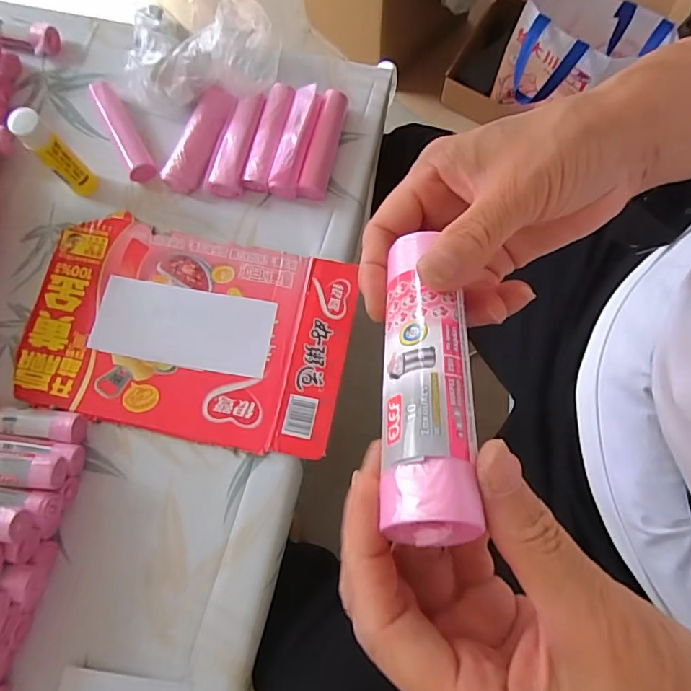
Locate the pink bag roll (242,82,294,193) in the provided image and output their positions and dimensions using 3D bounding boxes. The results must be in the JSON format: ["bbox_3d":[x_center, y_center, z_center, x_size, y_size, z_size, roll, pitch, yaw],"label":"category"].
[{"bbox_3d":[-0.081,-0.223,0.526,0.035,0.029,0.118,10,77,3],"label":"pink bag roll"}]

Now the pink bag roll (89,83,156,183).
[{"bbox_3d":[-0.241,-0.231,0.529,0.028,0.033,0.116,-28,78,-6],"label":"pink bag roll"}]

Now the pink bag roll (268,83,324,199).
[{"bbox_3d":[-0.051,-0.216,0.514,0.032,0.042,0.115,14,77,4],"label":"pink bag roll"}]

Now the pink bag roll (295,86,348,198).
[{"bbox_3d":[-0.022,-0.216,0.529,0.027,0.032,0.117,15,77,4],"label":"pink bag roll"}]

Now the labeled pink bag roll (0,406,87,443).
[{"bbox_3d":[-0.306,0.070,0.454,0.119,0.023,0.026,7,76,2],"label":"labeled pink bag roll"}]

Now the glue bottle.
[{"bbox_3d":[-0.284,-0.187,0.481,0.023,0.103,0.029,41,80,9],"label":"glue bottle"}]

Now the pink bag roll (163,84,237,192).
[{"bbox_3d":[-0.154,-0.221,0.526,0.035,0.034,0.119,21,77,5],"label":"pink bag roll"}]

